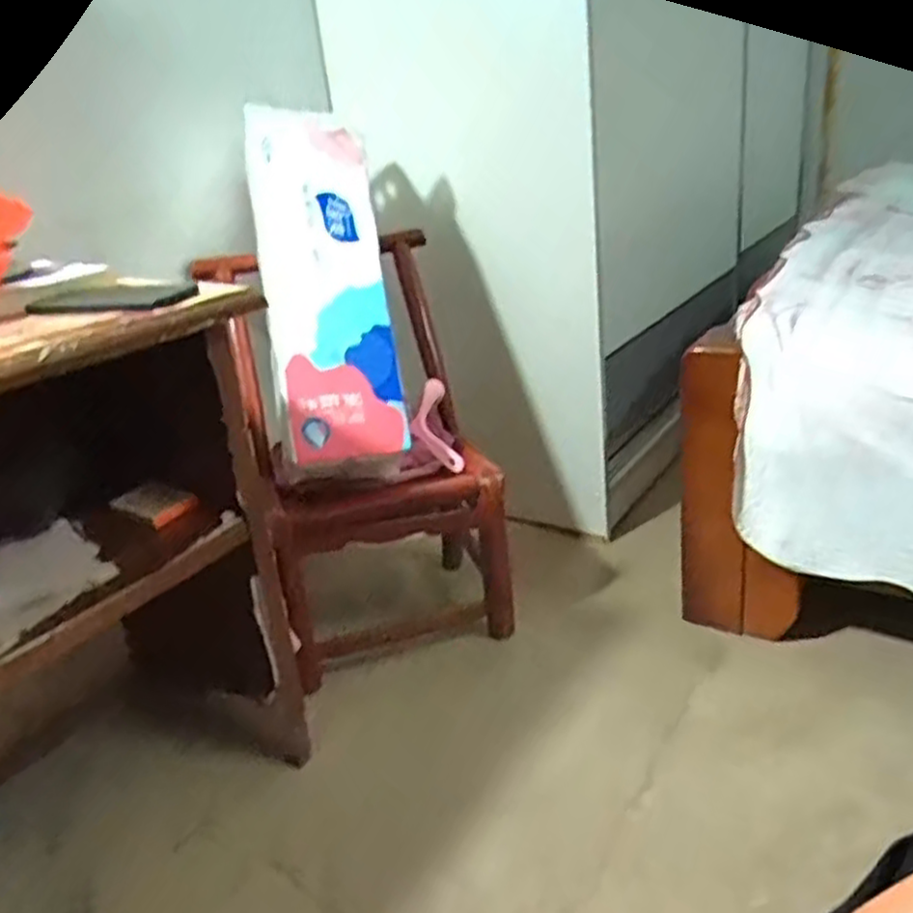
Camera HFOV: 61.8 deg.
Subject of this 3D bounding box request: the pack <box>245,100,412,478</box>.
[{"bbox_3d":[-0.211,-0.248,1.186,0.199,0.550,0.172,-10,-4,-7],"label":"pack"}]

